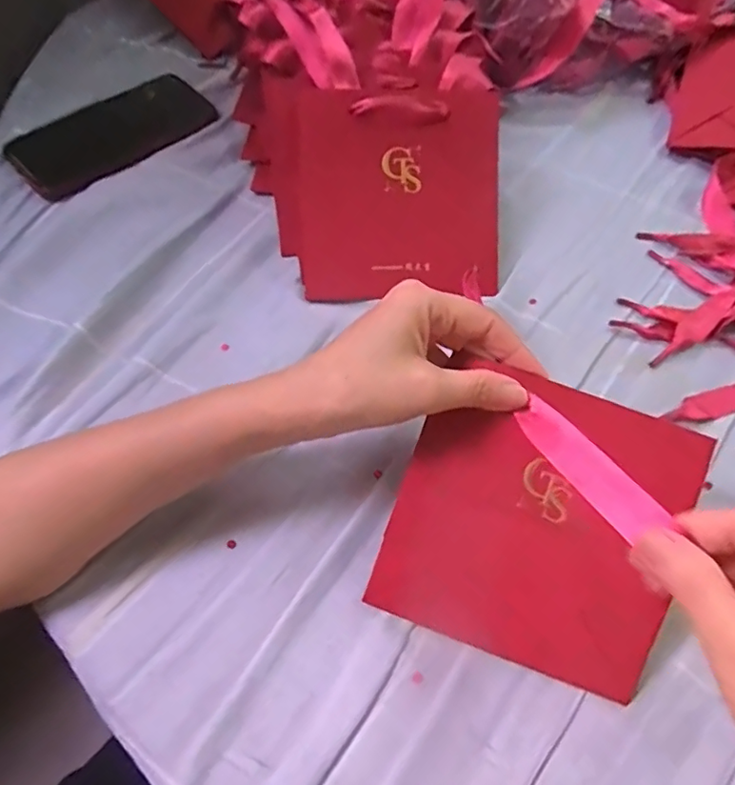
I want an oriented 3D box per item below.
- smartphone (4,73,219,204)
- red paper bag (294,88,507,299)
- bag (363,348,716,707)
[{"bbox_3d":[-0.218,-0.223,0.469,0.161,0.012,0.088,-40,72,-19],"label":"smartphone"},{"bbox_3d":[0.024,-0.137,0.390,0.140,0.012,0.137,0,100,-7],"label":"red paper bag"},{"bbox_3d":[0.084,0.067,0.272,0.136,0.015,0.138,19,94,6],"label":"bag"}]

